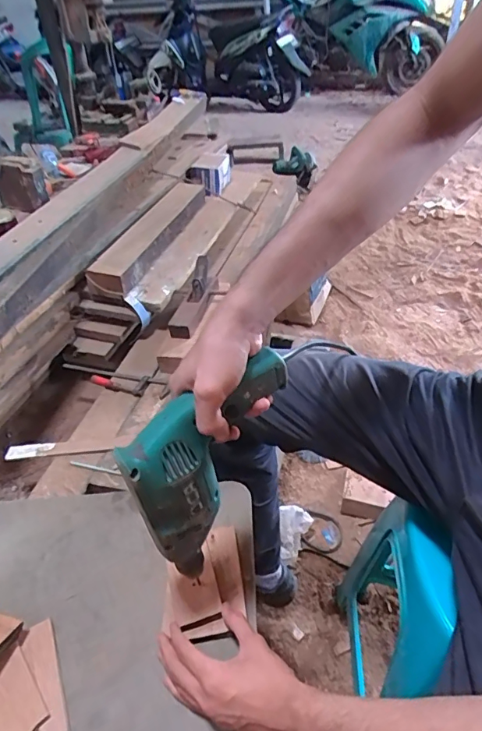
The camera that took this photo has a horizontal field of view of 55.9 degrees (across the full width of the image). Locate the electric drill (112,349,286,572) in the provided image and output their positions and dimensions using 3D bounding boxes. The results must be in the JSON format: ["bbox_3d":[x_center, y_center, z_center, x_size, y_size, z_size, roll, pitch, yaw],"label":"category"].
[{"bbox_3d":[-0.023,0.100,0.449,0.168,0.186,0.054,-26,45,-23],"label":"electric drill"}]

